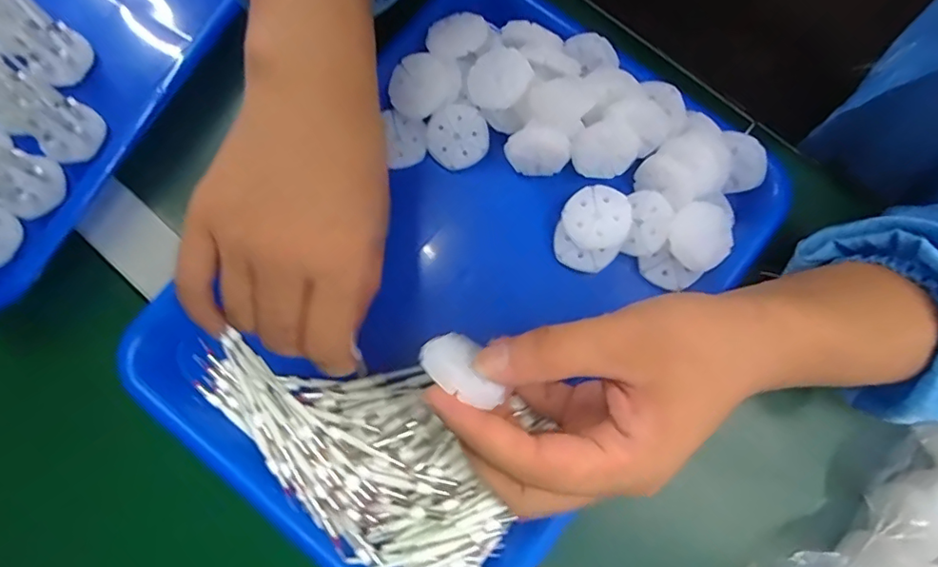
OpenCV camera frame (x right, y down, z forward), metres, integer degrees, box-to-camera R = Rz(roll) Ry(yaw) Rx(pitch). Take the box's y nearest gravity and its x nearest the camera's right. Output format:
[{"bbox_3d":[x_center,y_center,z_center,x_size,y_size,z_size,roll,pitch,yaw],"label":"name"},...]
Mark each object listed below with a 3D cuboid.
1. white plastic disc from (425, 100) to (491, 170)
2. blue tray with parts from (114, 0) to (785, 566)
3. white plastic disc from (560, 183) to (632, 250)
[{"bbox_3d":[-0.007,-0.090,0.334,0.038,0.004,0.037,0,106,1],"label":"white plastic disc"},{"bbox_3d":[-0.004,-0.003,0.320,0.245,0.057,0.333,38,81,9],"label":"blue tray with parts"},{"bbox_3d":[0.074,-0.039,0.314,0.038,0.004,0.037,-3,78,15],"label":"white plastic disc"}]

